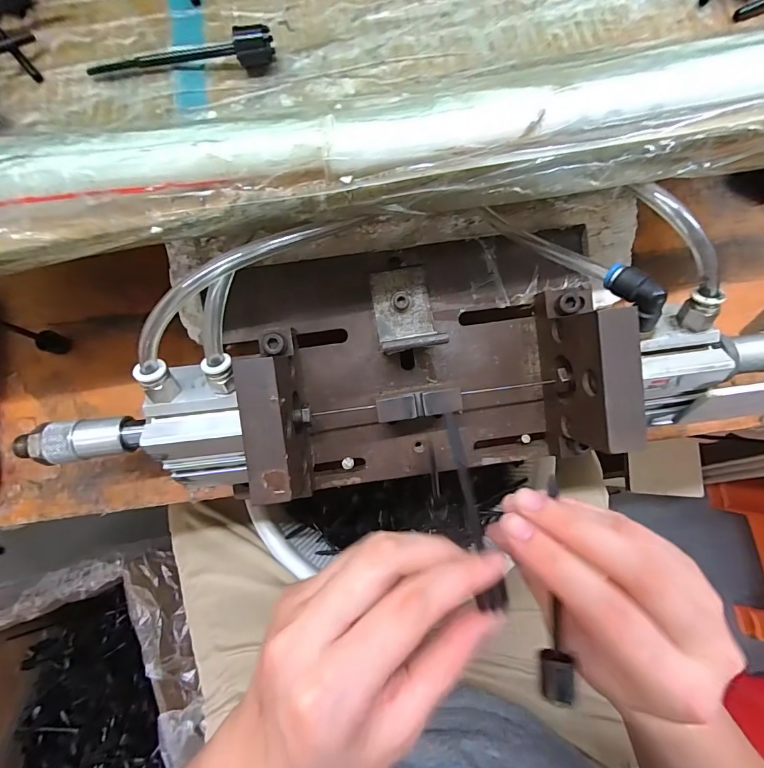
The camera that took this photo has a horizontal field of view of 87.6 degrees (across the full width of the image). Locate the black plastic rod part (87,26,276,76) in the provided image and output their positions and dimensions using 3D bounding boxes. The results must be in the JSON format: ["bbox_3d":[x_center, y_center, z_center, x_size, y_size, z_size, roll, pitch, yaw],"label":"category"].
[{"bbox_3d":[-0.094,-0.152,0.183,0.086,0.013,0.013,-2,77,0],"label":"black plastic rod part"}]

